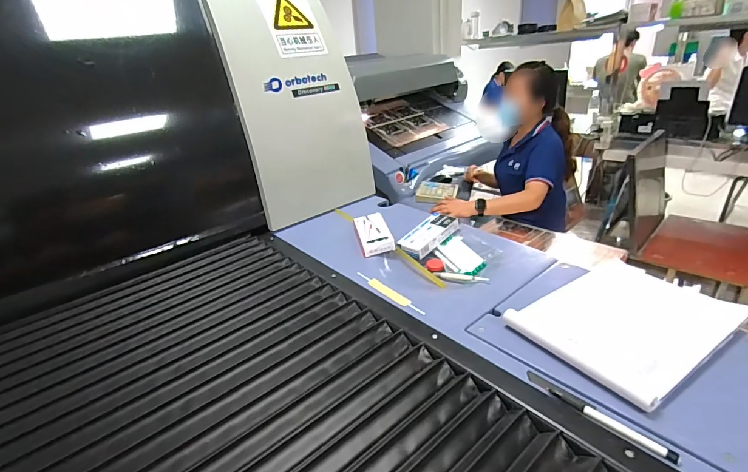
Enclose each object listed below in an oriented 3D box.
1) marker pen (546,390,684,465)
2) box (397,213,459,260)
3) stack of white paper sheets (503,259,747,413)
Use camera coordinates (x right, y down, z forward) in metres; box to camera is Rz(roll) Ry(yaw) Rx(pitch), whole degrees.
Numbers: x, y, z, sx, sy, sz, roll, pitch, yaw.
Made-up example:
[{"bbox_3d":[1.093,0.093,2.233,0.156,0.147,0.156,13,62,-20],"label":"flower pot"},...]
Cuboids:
[{"bbox_3d":[0.271,0.215,0.460,0.015,0.009,0.138,-24,31,-34],"label":"marker pen"},{"bbox_3d":[0.124,-0.002,0.926,0.154,0.029,0.070,-35,39,-28],"label":"box"},{"bbox_3d":[0.389,0.124,0.609,0.288,0.029,0.212,-18,28,-25],"label":"stack of white paper sheets"}]

